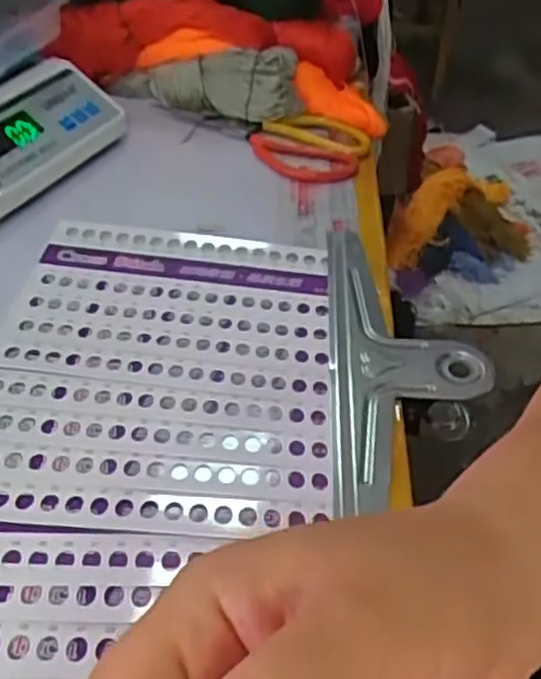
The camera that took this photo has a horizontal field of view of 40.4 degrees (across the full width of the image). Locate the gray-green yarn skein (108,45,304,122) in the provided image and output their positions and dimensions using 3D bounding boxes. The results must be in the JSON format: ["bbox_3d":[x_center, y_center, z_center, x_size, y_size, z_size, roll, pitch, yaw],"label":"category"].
[{"bbox_3d":[-0.063,-0.252,0.727,0.193,0.062,0.044,9,42,24],"label":"gray-green yarn skein"}]

